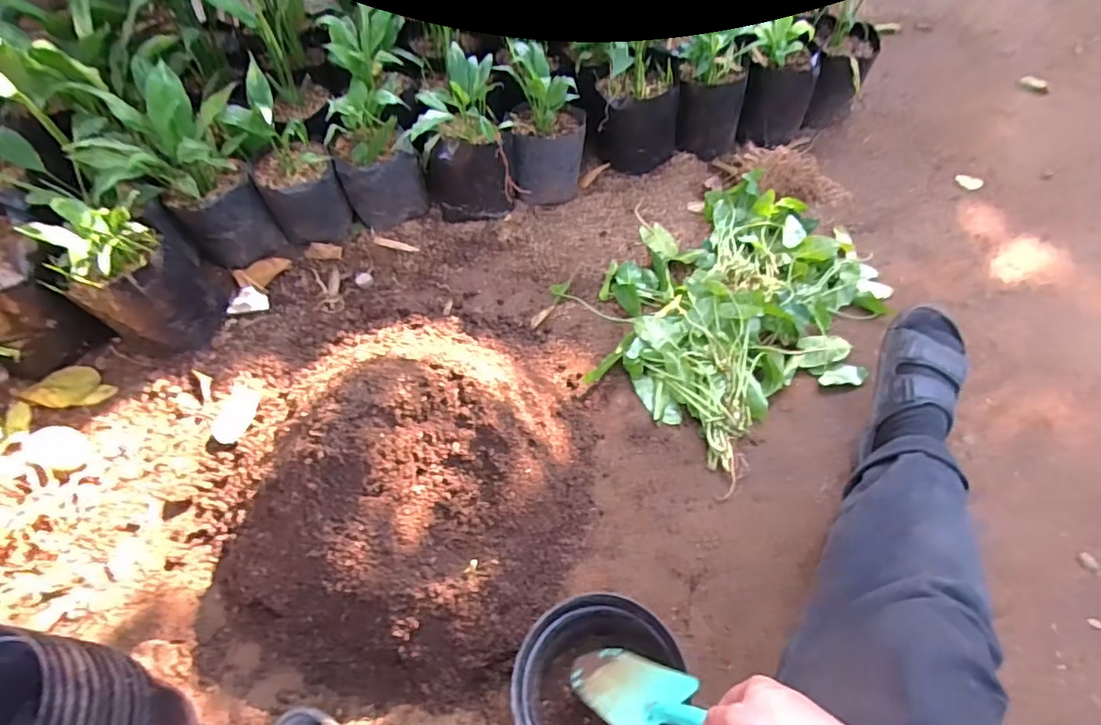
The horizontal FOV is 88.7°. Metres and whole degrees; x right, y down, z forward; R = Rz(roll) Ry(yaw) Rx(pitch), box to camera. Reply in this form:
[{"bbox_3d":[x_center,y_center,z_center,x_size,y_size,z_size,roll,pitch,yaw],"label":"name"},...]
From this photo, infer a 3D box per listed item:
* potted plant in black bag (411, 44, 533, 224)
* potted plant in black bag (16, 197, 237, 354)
[{"bbox_3d":[-0.157,-0.406,1.062,0.176,0.257,0.143,-12,56,-6],"label":"potted plant in black bag"},{"bbox_3d":[-0.661,-0.147,0.916,0.187,0.245,0.174,-39,62,-22],"label":"potted plant in black bag"}]

